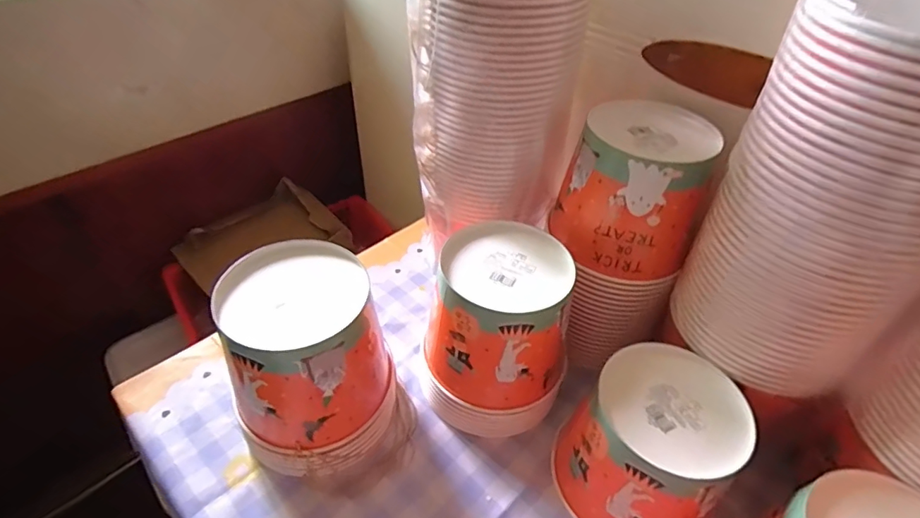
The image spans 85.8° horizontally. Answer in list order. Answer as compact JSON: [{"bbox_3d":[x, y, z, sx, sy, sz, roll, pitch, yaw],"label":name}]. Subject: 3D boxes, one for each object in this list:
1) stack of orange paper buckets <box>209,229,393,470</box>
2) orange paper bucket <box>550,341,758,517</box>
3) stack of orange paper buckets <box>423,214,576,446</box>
[{"bbox_3d":[-0.143,0.102,0.491,0.148,0.189,0.142,-13,45,-16],"label":"stack of orange paper buckets"},{"bbox_3d":[0.176,0.181,0.470,0.146,0.132,0.147,30,50,27],"label":"orange paper bucket"},{"bbox_3d":[0.042,0.082,0.534,0.142,0.180,0.150,11,44,9],"label":"stack of orange paper buckets"}]

